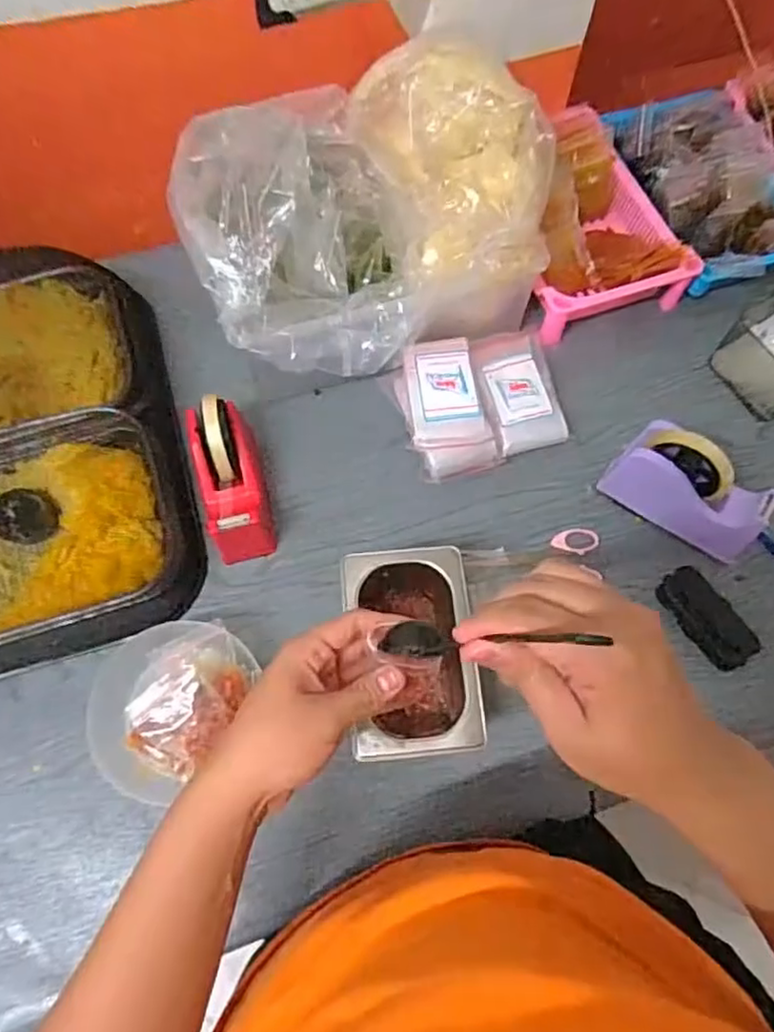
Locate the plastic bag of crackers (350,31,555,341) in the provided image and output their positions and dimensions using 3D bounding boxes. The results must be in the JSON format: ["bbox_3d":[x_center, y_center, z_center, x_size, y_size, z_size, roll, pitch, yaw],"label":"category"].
[{"bbox_3d":[0.071,-0.356,0.710,0.152,0.181,0.256,-16,69,-8],"label":"plastic bag of crackers"}]

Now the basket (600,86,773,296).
[{"bbox_3d":[0.426,-0.430,0.828,0.180,0.070,0.274,-15,69,-7],"label":"basket"}]

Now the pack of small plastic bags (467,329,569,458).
[{"bbox_3d":[0.146,-0.145,0.734,0.087,0.024,0.144,-10,68,-5],"label":"pack of small plastic bags"}]

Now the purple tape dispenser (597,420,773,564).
[{"bbox_3d":[0.311,-0.026,0.662,0.150,0.097,0.060,37,71,13],"label":"purple tape dispenser"}]

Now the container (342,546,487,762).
[{"bbox_3d":[0.020,0.127,0.594,0.108,0.085,0.177,-5,68,-3],"label":"container"}]

